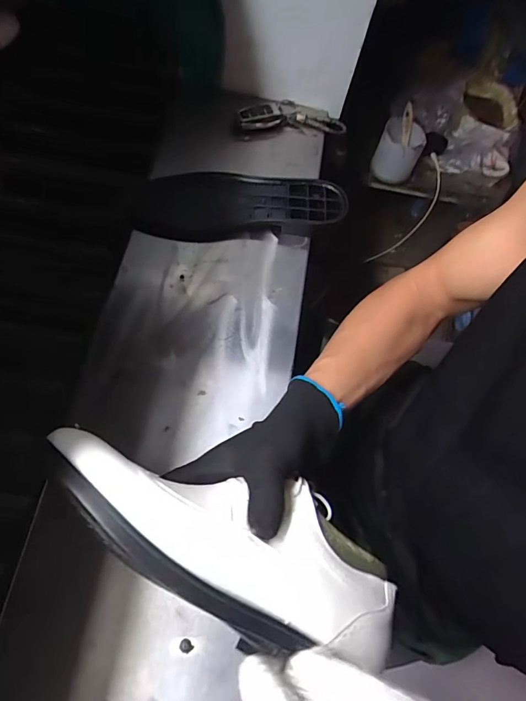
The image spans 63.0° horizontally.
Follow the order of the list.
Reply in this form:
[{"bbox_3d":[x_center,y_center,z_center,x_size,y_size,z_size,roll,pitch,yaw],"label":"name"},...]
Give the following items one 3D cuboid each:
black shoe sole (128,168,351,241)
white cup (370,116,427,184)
[{"bbox_3d":[-0.031,-0.196,0.578,0.278,0.027,0.097,2,68,-6],"label":"black shoe sole"},{"bbox_3d":[0.289,-0.428,0.910,0.090,0.078,0.098,2,68,-6],"label":"white cup"}]

